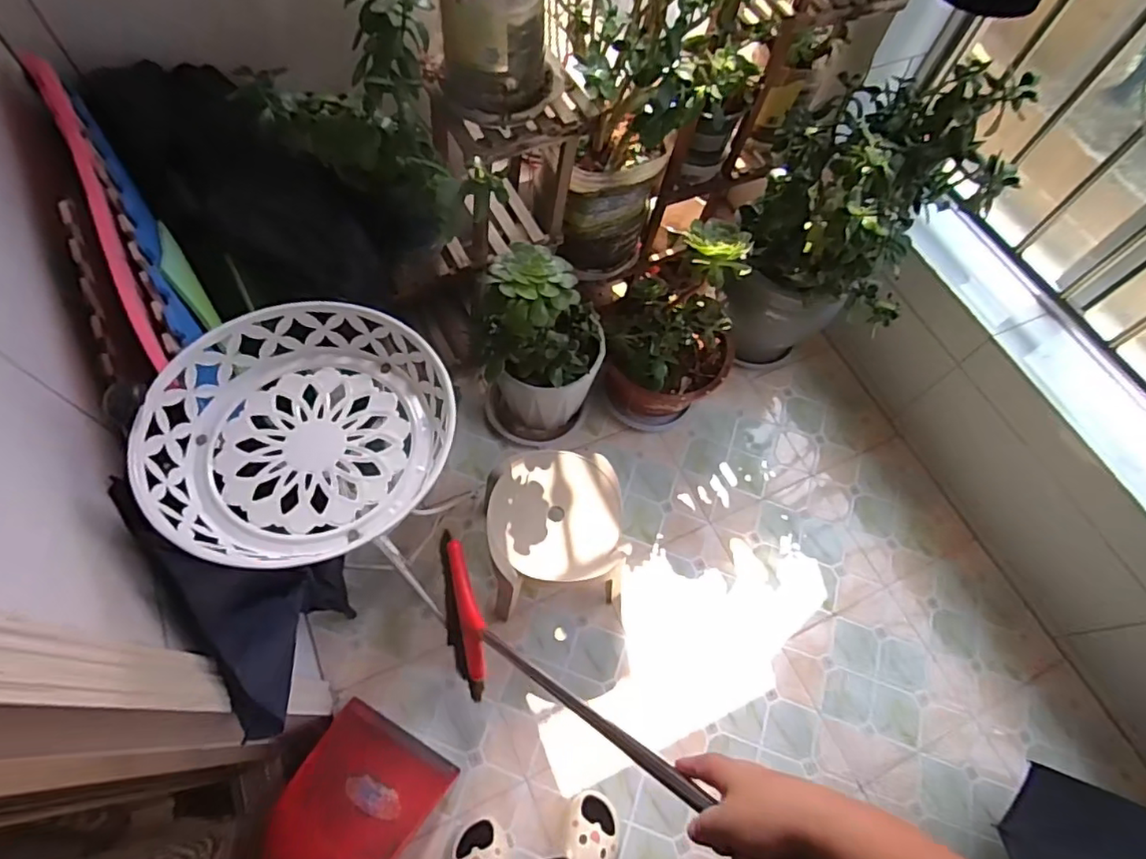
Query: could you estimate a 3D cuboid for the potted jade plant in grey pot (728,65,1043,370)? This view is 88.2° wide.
[{"bbox_3d":[0.582,-0.432,1.346,0.404,0.683,0.429,29,65,9],"label":"potted jade plant in grey pot"}]

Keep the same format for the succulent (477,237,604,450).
[{"bbox_3d":[-0.076,-0.166,1.293,0.279,0.510,0.212,6,64,-1],"label":"succulent"}]

